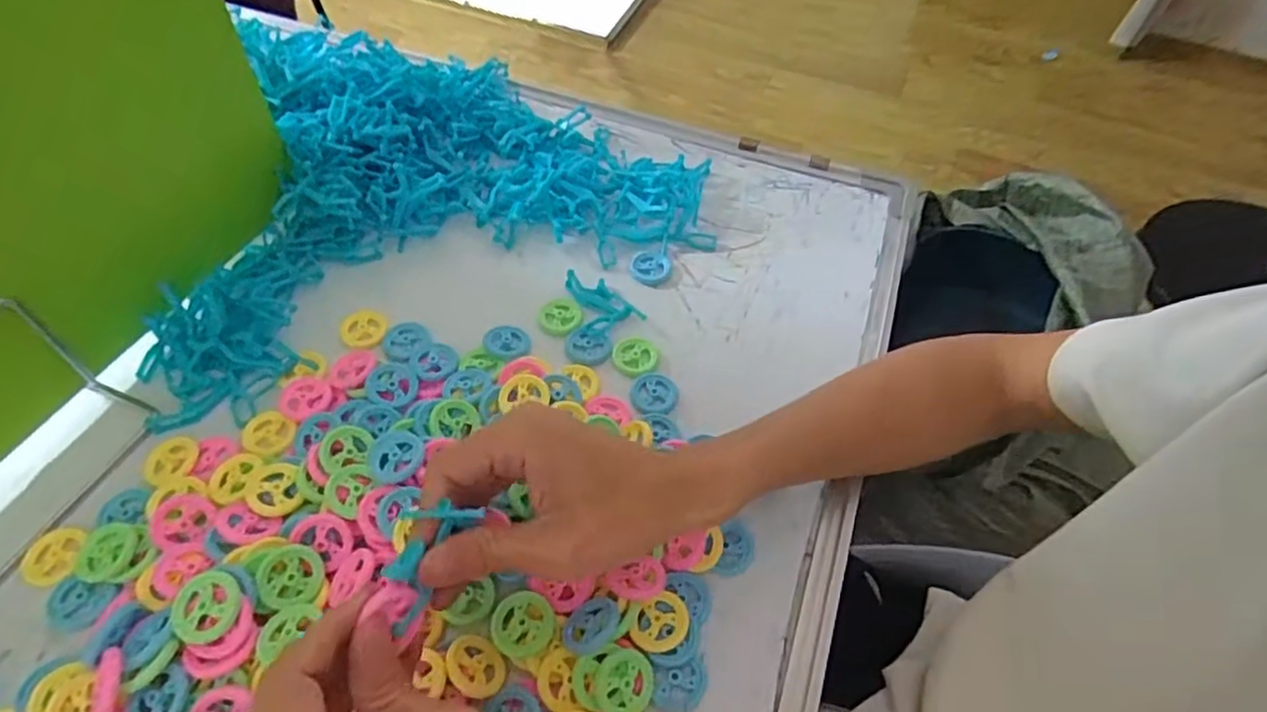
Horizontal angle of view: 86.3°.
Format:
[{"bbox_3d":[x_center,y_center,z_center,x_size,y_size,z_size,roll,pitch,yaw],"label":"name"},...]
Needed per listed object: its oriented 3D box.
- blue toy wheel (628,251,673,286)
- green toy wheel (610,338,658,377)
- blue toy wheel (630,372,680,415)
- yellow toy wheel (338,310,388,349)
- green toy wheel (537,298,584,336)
[{"bbox_3d":[0.013,-0.063,0.487,0.029,0.005,0.028,-12,55,-12],"label":"blue toy wheel"},{"bbox_3d":[0.001,-0.001,0.435,0.028,0.004,0.031,27,57,16],"label":"green toy wheel"},{"bbox_3d":[0.013,0.022,0.423,0.030,0.004,0.030,2,53,-2],"label":"blue toy wheel"},{"bbox_3d":[-0.176,-0.017,0.440,0.027,0.006,0.028,2,53,-2],"label":"yellow toy wheel"},{"bbox_3d":[-0.049,-0.026,0.455,0.029,0.004,0.029,2,53,-2],"label":"green toy wheel"}]

